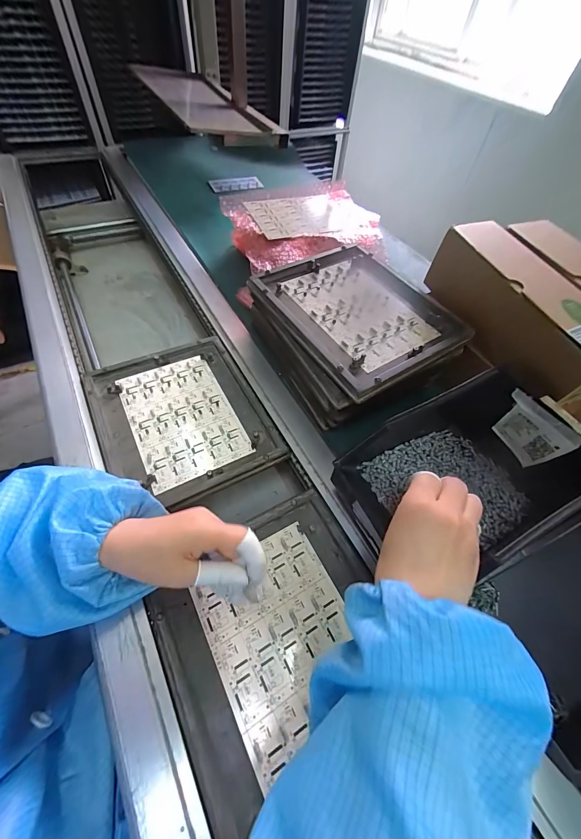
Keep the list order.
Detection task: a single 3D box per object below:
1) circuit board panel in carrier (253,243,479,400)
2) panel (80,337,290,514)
[{"bbox_3d":[0.088,-0.144,0.428,0.191,0.027,0.238,-29,64,-20],"label":"circuit board panel in carrier"},{"bbox_3d":[-0.148,-0.004,0.430,0.202,0.013,0.241,-24,61,-19],"label":"panel"}]

